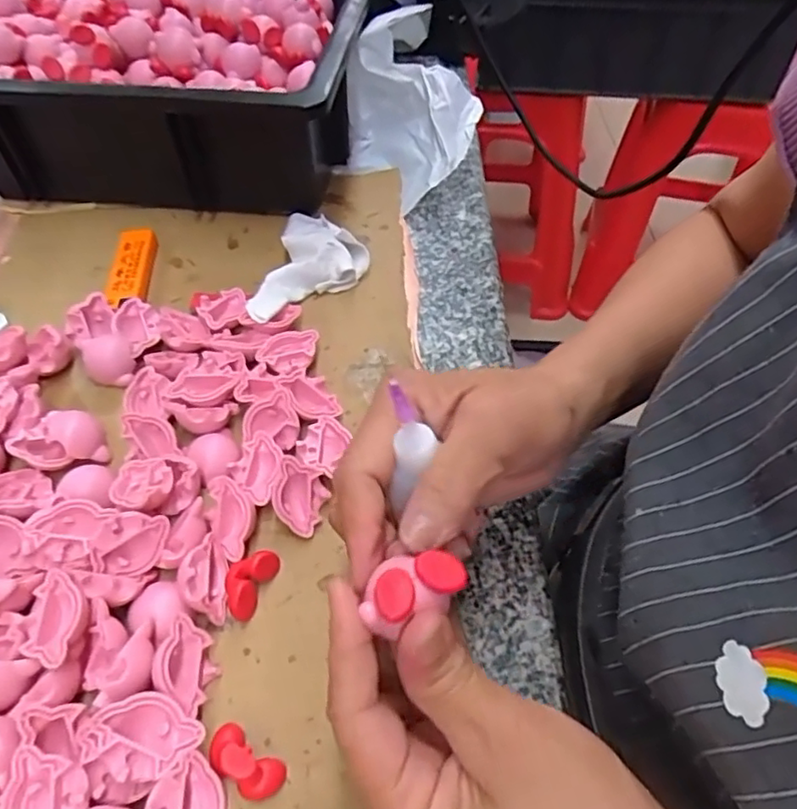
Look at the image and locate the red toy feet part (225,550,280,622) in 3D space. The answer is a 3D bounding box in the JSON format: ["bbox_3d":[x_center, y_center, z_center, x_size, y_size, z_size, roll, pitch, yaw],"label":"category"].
[{"bbox_3d":[-0.068,0.078,0.280,0.018,0.012,0.030,25,54,14],"label":"red toy feet part"}]

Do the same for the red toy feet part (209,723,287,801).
[{"bbox_3d":[-0.059,0.134,0.236,0.032,0.013,0.016,31,55,18],"label":"red toy feet part"}]

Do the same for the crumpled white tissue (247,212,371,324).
[{"bbox_3d":[-0.069,-0.087,0.396,0.090,0.024,0.063,-35,63,-28],"label":"crumpled white tissue"}]

